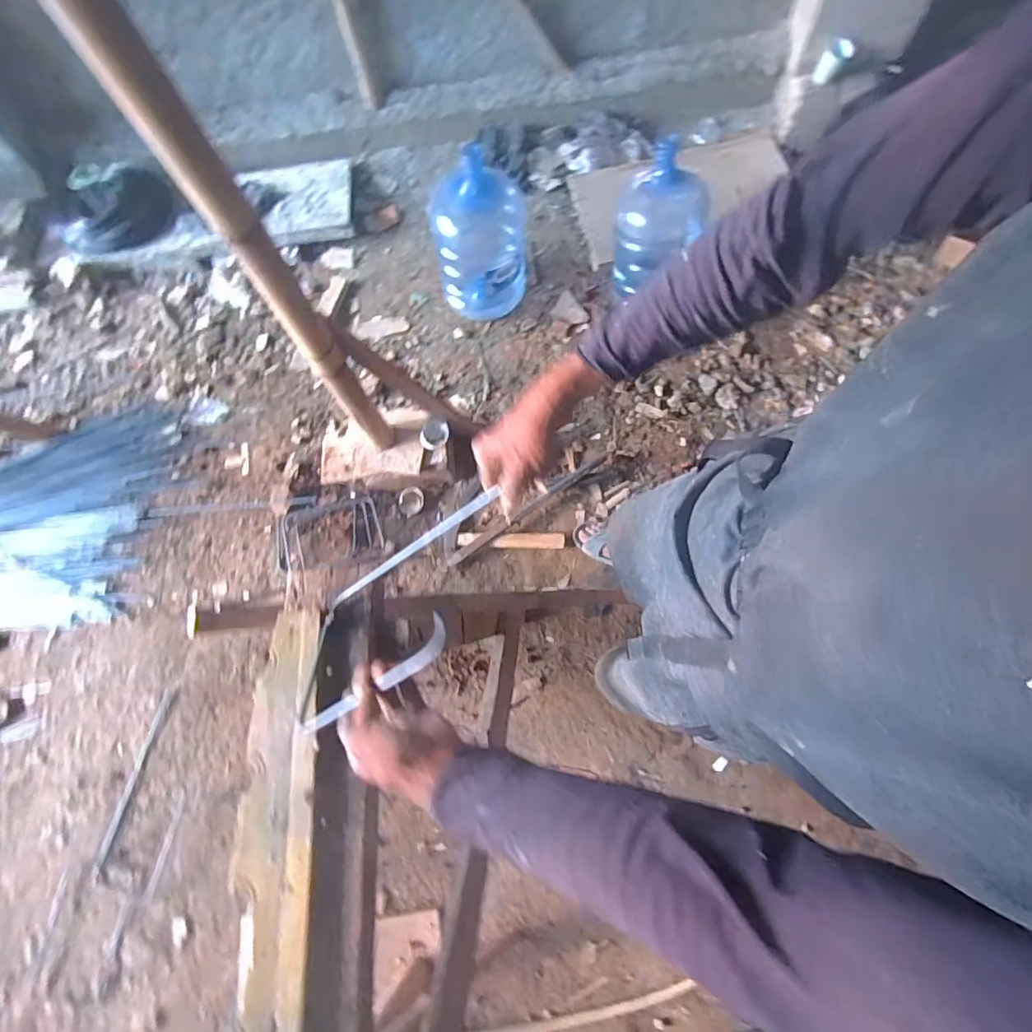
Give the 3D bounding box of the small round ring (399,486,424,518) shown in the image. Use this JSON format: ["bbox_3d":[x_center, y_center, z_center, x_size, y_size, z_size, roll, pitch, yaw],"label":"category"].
[{"bbox_3d":[-0.308,-0.045,1.538,0.080,0.028,0.070,-26,71,-8],"label":"small round ring"}]

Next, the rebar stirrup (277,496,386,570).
[{"bbox_3d":[-0.545,0.050,1.511,0.303,0.021,0.182,-14,69,-4],"label":"rebar stirrup"}]

